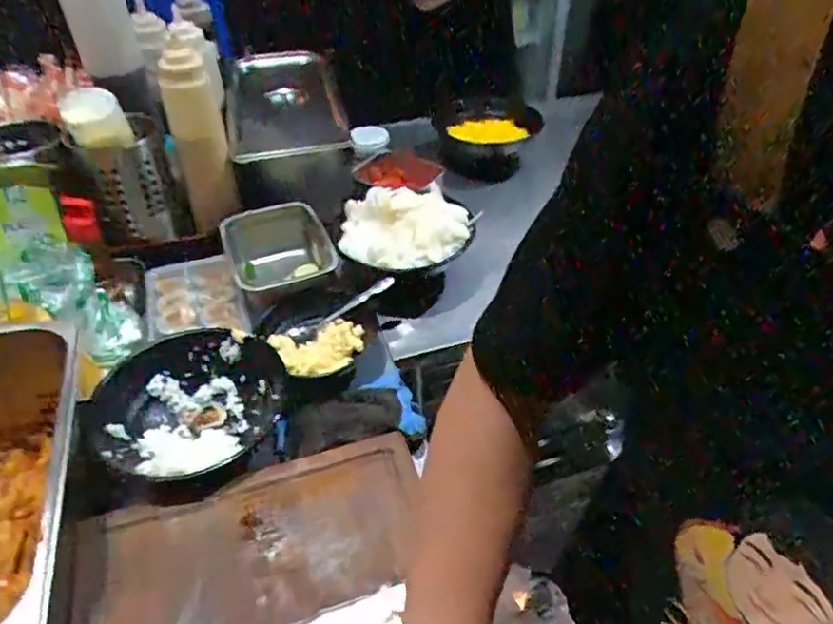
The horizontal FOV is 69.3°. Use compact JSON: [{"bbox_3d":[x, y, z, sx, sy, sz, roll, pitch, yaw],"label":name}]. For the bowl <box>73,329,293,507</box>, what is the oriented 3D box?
[{"bbox_3d":[-0.232,0.100,0.632,0.180,0.053,0.198,0,41,0],"label":"bowl"}]

